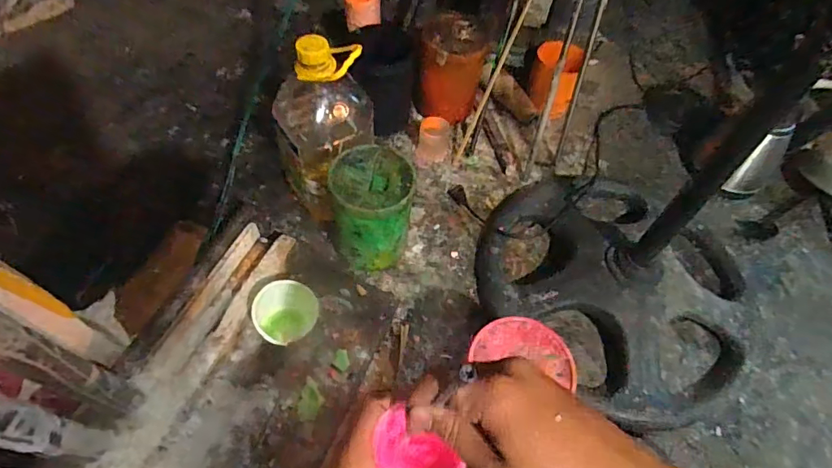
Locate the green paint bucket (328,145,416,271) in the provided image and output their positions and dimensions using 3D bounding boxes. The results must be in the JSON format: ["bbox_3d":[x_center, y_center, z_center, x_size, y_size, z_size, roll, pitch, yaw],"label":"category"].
[{"bbox_3d":[-0.074,-0.030,0.828,0.124,0.195,0.128,2,56,-3],"label":"green paint bucket"}]

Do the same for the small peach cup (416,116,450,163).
[{"bbox_3d":[0.038,-0.193,1.014,0.068,0.077,0.071,10,56,2],"label":"small peach cup"}]

